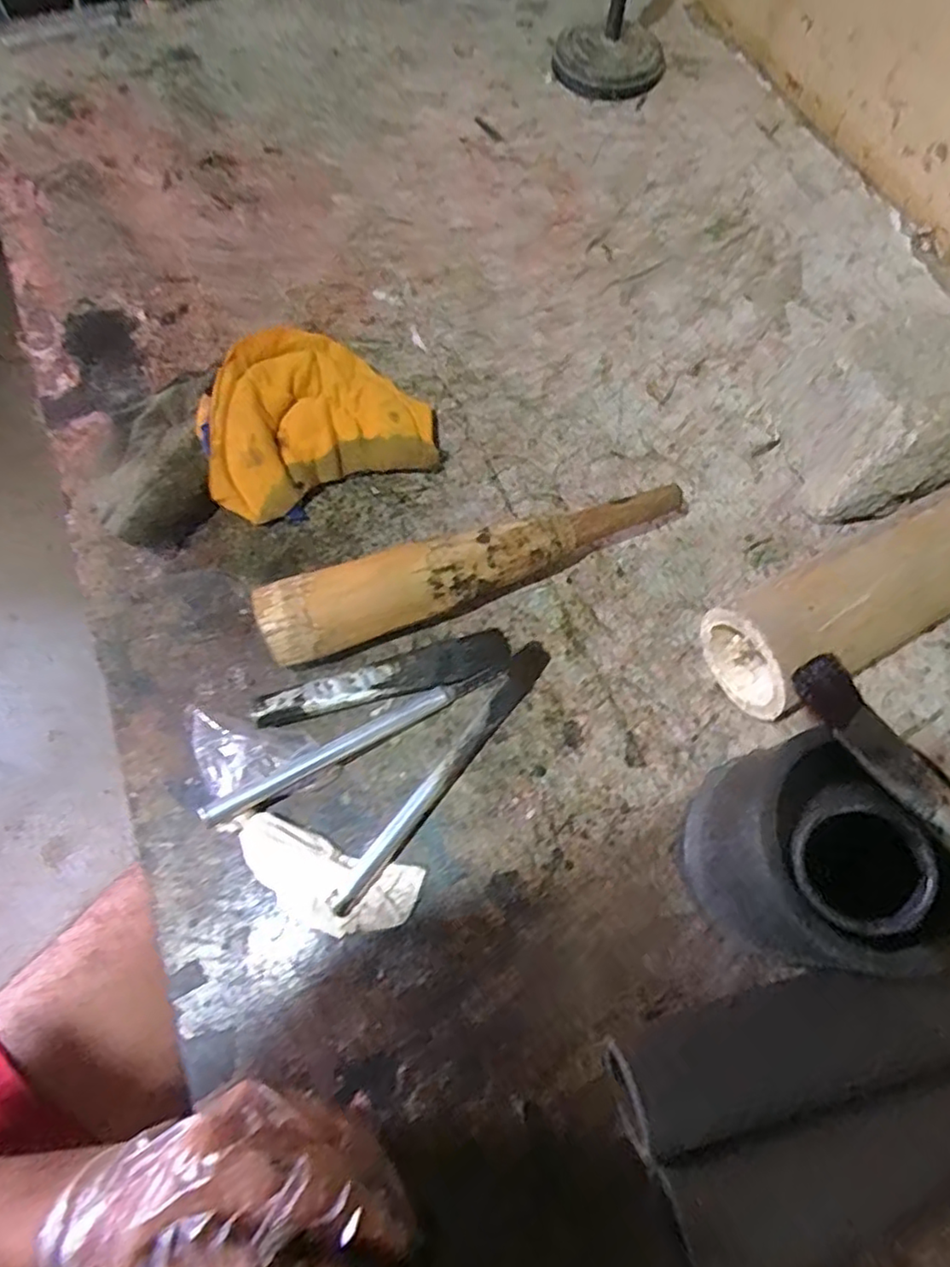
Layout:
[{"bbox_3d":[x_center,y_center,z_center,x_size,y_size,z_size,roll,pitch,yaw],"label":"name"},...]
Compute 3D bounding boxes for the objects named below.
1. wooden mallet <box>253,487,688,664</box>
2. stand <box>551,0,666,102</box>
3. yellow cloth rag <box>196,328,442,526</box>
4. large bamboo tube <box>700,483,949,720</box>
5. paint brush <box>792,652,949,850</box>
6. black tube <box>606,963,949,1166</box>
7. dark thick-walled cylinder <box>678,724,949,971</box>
[{"bbox_3d":[0.005,-0.045,0.402,0.273,0.052,0.043,-20,70,-11],"label":"wooden mallet"},{"bbox_3d":[0.139,-0.624,0.563,0.108,0.206,0.114,8,67,0],"label":"stand"},{"bbox_3d":[-0.115,-0.152,0.441,0.161,0.066,0.113,-26,71,-13],"label":"yellow cloth rag"},{"bbox_3d":[0.321,-0.065,0.404,0.381,0.077,0.071,-26,71,-13],"label":"large bamboo tube"},{"bbox_3d":[0.197,0.068,0.278,0.023,0.021,0.138,-29,72,-14],"label":"paint brush"},{"bbox_3d":[0.158,0.203,0.315,0.178,0.041,0.048,-14,69,-9],"label":"black tube"},{"bbox_3d":[0.155,0.112,0.307,0.080,0.120,0.102,-32,72,-15],"label":"dark thick-walled cylinder"}]

